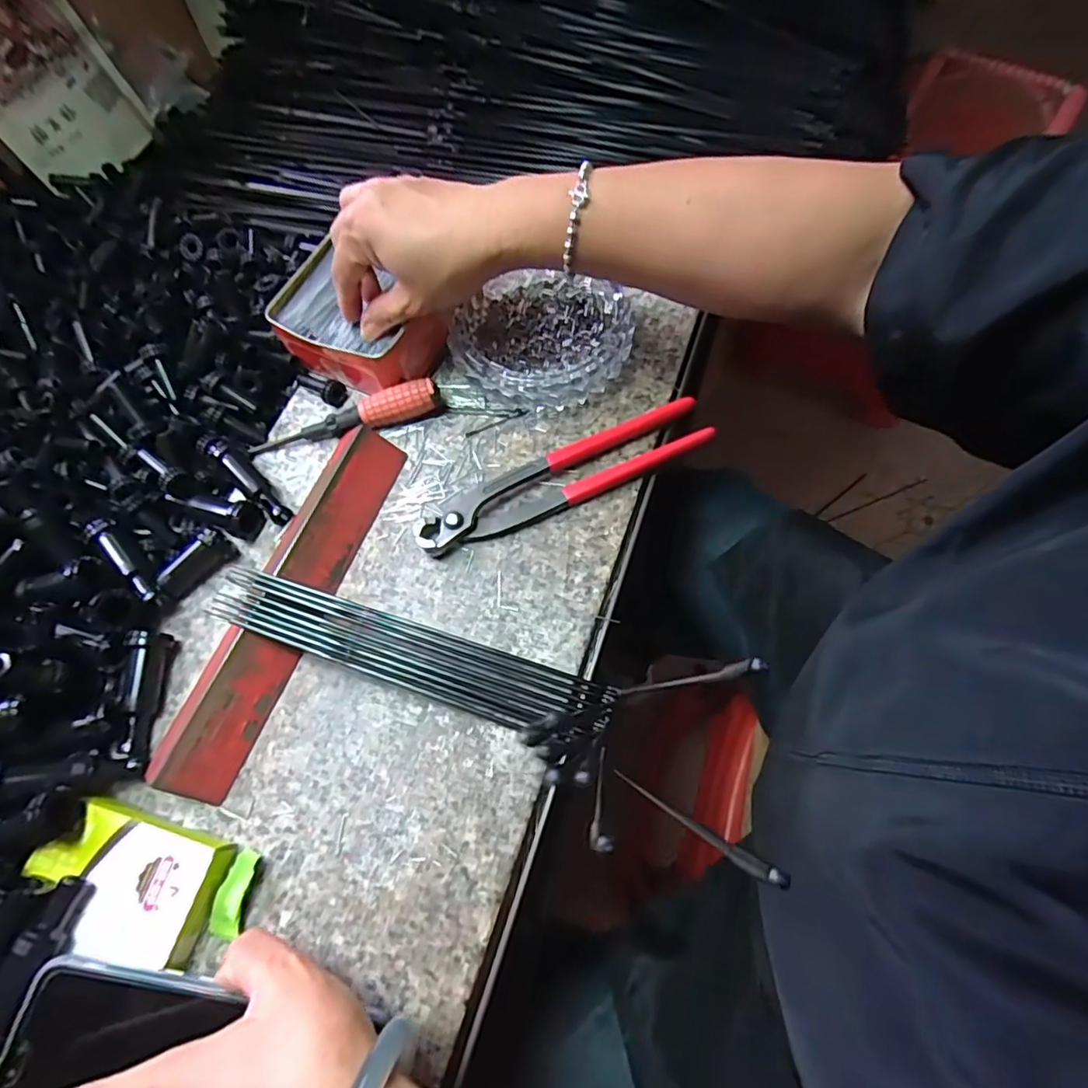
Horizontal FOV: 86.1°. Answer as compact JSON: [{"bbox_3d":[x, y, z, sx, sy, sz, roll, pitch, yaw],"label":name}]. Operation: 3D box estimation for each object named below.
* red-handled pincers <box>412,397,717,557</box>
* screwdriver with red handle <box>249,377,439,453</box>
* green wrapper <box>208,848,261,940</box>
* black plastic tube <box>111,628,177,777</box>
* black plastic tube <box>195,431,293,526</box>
[{"bbox_3d":[0.012,-0.044,0.371,0.194,0.020,0.039,-22,67,-7],"label":"red-handled pincers"},{"bbox_3d":[-0.134,-0.083,0.392,0.131,0.018,0.018,-16,69,9],"label":"screwdriver with red handle"},{"bbox_3d":[-0.157,0.175,0.293,0.016,0.009,0.037,6,67,6],"label":"green wrapper"},{"bbox_3d":[-0.230,0.087,0.324,0.025,0.020,0.075,2,66,4],"label":"black plastic tube"},{"bbox_3d":[-0.197,-0.046,0.378,0.086,0.017,0.016,38,73,18],"label":"black plastic tube"}]

